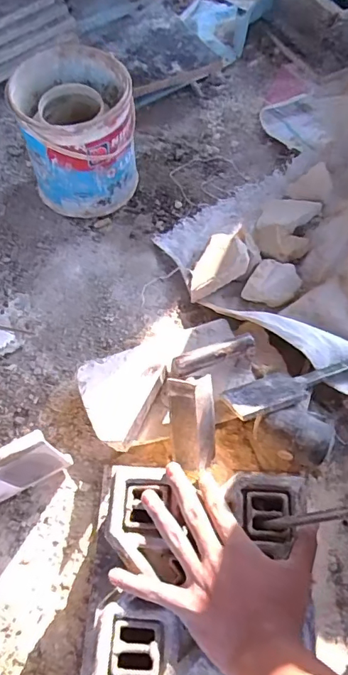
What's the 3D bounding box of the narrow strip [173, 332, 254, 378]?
[{"bbox_3d":[0.049,0.021,0.594,0.109,0.007,0.024,-18,93,-5],"label":"narrow strip"}]

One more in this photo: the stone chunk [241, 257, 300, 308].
[{"bbox_3d":[0.152,-0.083,0.727,0.077,0.035,0.066,15,65,11],"label":"stone chunk"}]

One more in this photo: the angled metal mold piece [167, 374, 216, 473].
[{"bbox_3d":[0.024,0.106,0.583,0.055,0.027,0.114,-4,100,0],"label":"angled metal mold piece"}]

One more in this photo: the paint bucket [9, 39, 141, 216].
[{"bbox_3d":[-0.150,-0.324,0.778,0.168,0.200,0.175,-1,63,2],"label":"paint bucket"}]

